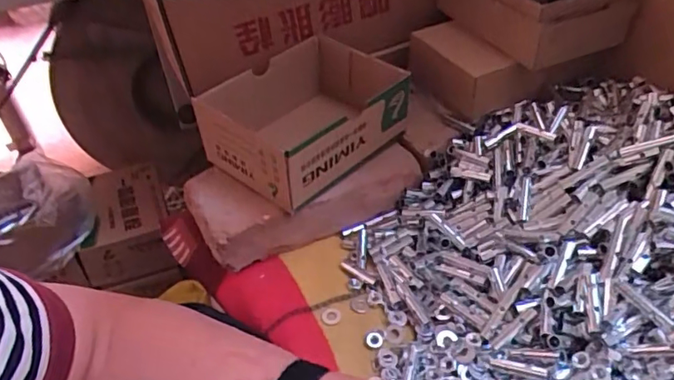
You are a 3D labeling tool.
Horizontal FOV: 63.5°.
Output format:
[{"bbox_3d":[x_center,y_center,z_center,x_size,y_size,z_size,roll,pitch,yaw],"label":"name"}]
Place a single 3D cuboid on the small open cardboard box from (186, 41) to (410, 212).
[{"bbox_3d":[-0.027,-0.074,0.570,0.193,0.090,0.147,-36,49,-30],"label":"small open cardboard box"}]

